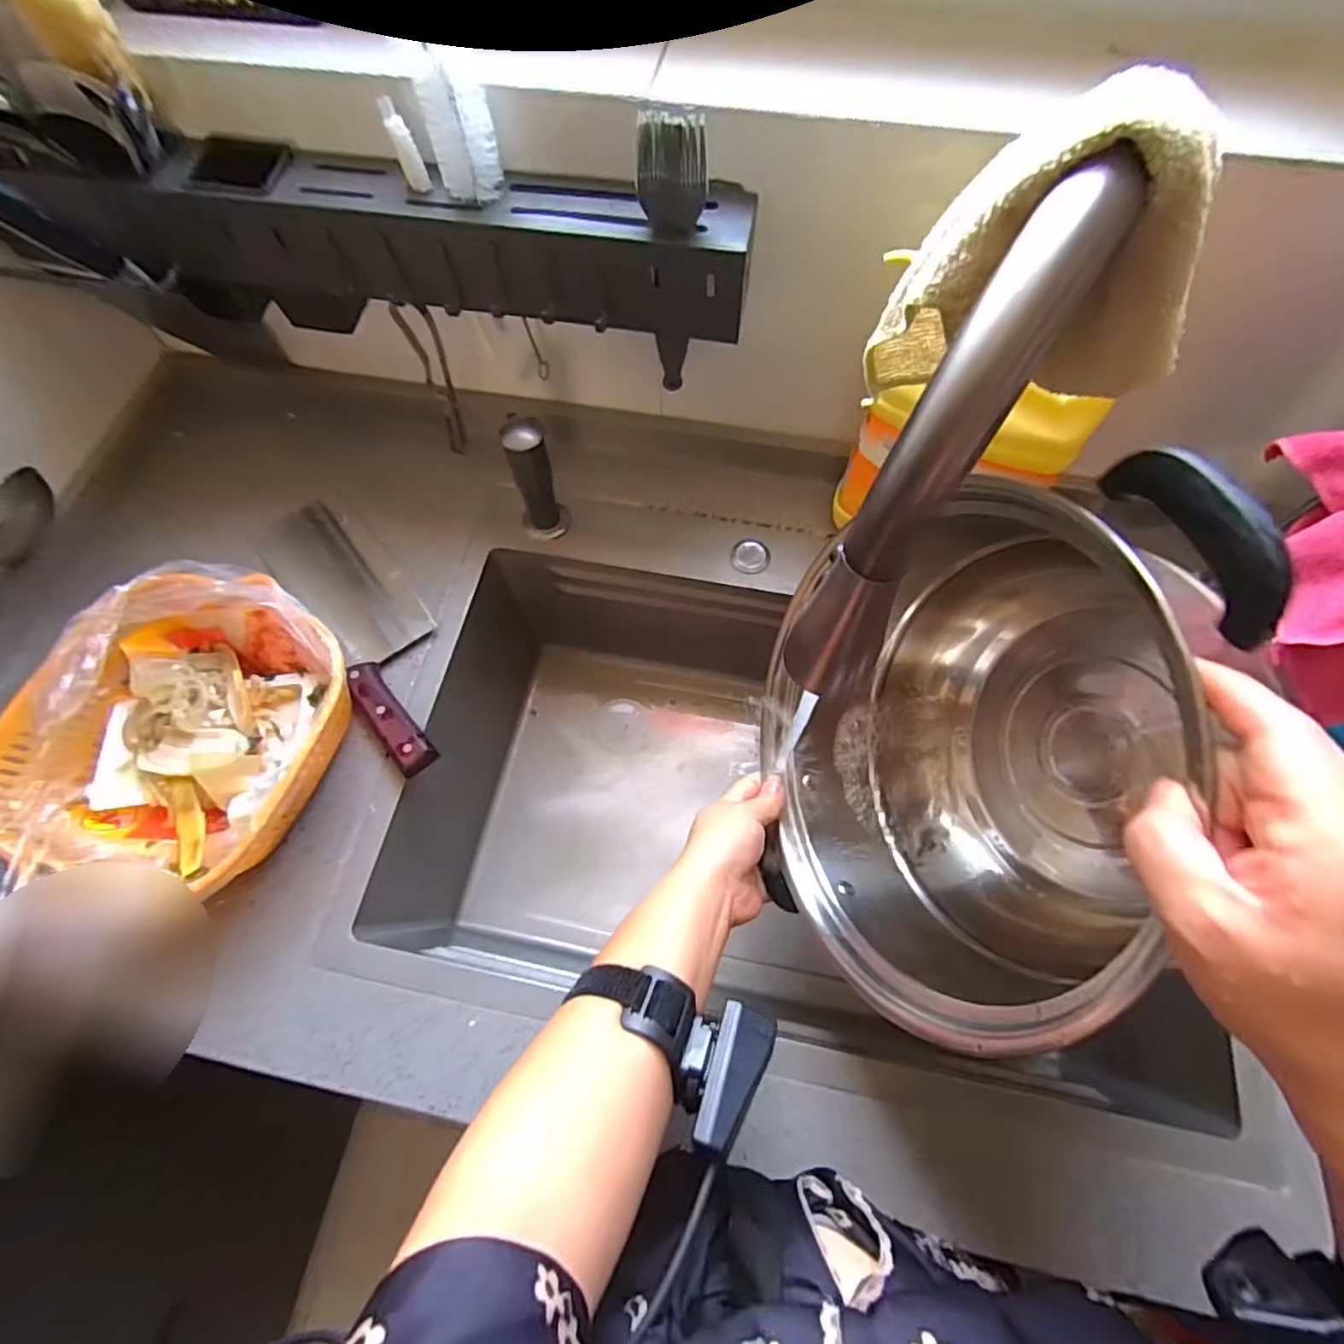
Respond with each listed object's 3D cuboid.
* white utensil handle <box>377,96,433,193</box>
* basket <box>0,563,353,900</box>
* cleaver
[{"bbox_3d":[-0.178,-0.350,0.409,0.011,0.050,0.014,-34,46,-12],"label":"white utensil handle"},{"bbox_3d":[-0.363,0.048,0.474,0.220,0.098,0.234,20,69,9],"label":"basket"},{"bbox_3d":[-0.281,-0.049,0.560,0.087,0.038,0.317,-38,72,-14],"label":"cleaver"}]

